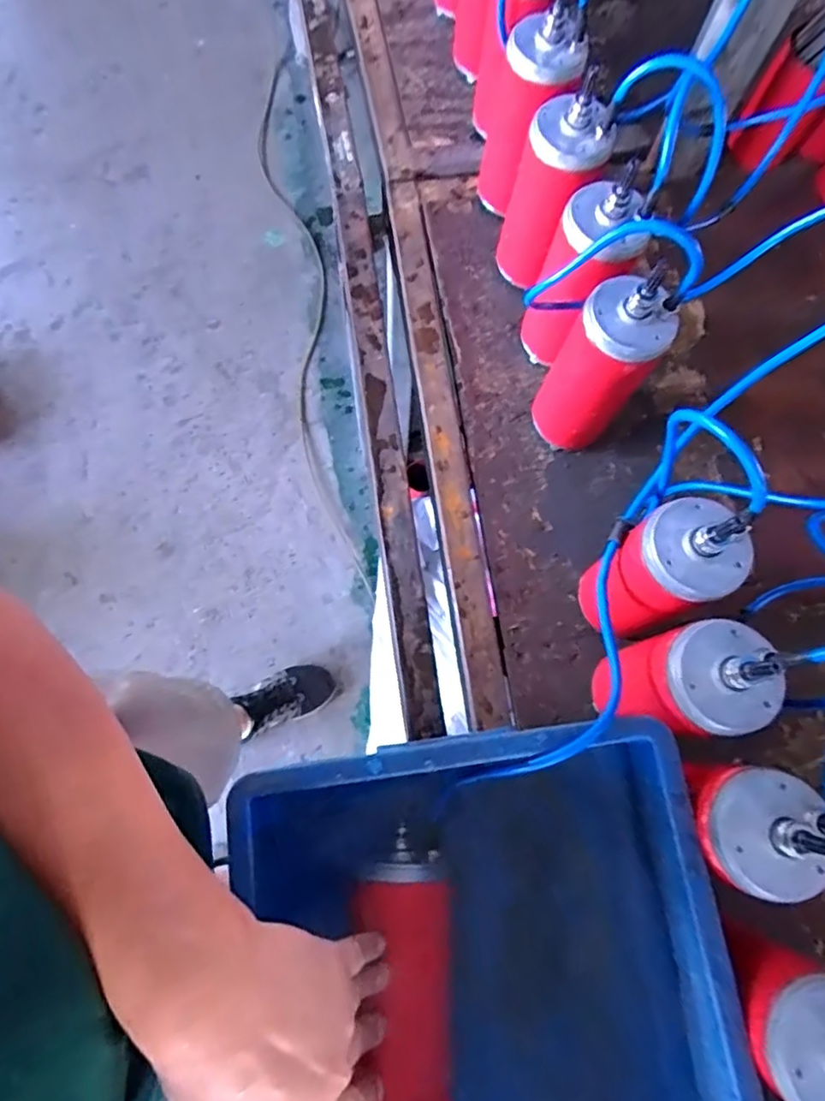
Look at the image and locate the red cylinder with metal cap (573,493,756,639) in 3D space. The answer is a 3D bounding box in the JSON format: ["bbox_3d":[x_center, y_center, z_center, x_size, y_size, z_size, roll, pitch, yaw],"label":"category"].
[{"bbox_3d":[0.186,0.024,0.490,0.089,0.195,0.073,-21,75,-8],"label":"red cylinder with metal cap"}]

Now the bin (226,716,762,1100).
[{"bbox_3d":[0.054,0.331,0.398,0.290,0.117,0.390,-7,75,-3],"label":"bin"}]

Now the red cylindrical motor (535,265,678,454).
[{"bbox_3d":[0.165,-0.155,0.544,0.077,0.198,0.078,1,73,-2],"label":"red cylindrical motor"}]

